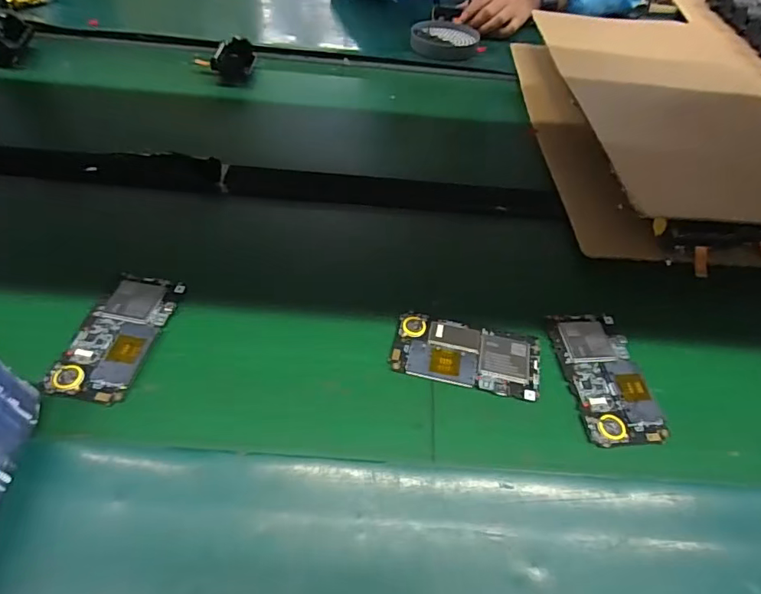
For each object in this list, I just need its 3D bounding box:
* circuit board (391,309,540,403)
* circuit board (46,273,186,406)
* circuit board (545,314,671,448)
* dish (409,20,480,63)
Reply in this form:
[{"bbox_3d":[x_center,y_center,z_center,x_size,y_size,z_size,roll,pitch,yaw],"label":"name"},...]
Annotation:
[{"bbox_3d":[0.074,0.049,0.420,0.124,0.006,0.064,9,46,9],"label":"circuit board"},{"bbox_3d":[-0.220,0.030,0.410,0.063,0.009,0.121,8,46,7],"label":"circuit board"},{"bbox_3d":[0.190,0.065,0.417,0.065,0.009,0.123,-4,45,-4],"label":"circuit board"},{"bbox_3d":[0.110,-0.442,0.828,0.113,0.026,0.115,3,45,3],"label":"dish"}]

